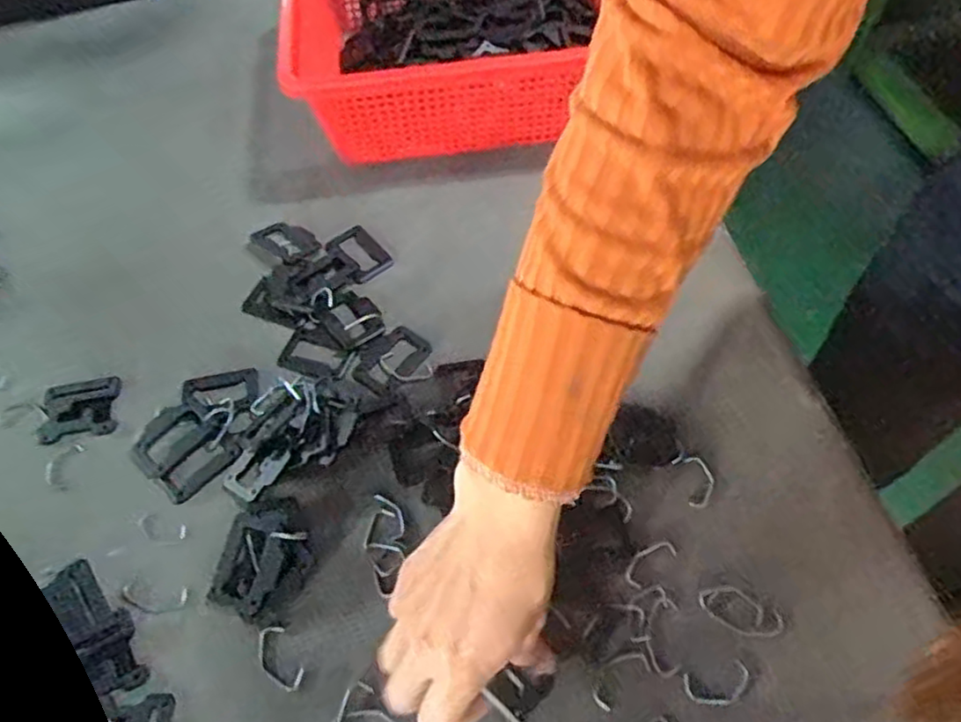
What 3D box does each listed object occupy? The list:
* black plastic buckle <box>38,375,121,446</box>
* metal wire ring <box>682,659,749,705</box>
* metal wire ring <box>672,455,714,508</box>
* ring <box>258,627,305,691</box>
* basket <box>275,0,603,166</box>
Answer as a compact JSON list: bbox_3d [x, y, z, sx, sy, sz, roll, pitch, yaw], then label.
[{"bbox_3d":[-0.275,0.033,0.476,0.053,0.004,0.044,-10,58,-1],"label":"black plastic buckle"},{"bbox_3d":[0.126,0.171,0.368,0.035,0.004,0.018,-12,60,-4],"label":"metal wire ring"},{"bbox_3d":[0.133,0.072,0.427,0.020,0.004,0.034,-12,60,-4],"label":"metal wire ring"},{"bbox_3d":[-0.113,0.166,0.387,0.019,0.004,0.037,-31,63,-15],"label":"ring"},{"bbox_3d":[-0.007,-0.288,0.591,0.289,0.095,0.228,-10,58,-2],"label":"basket"}]

